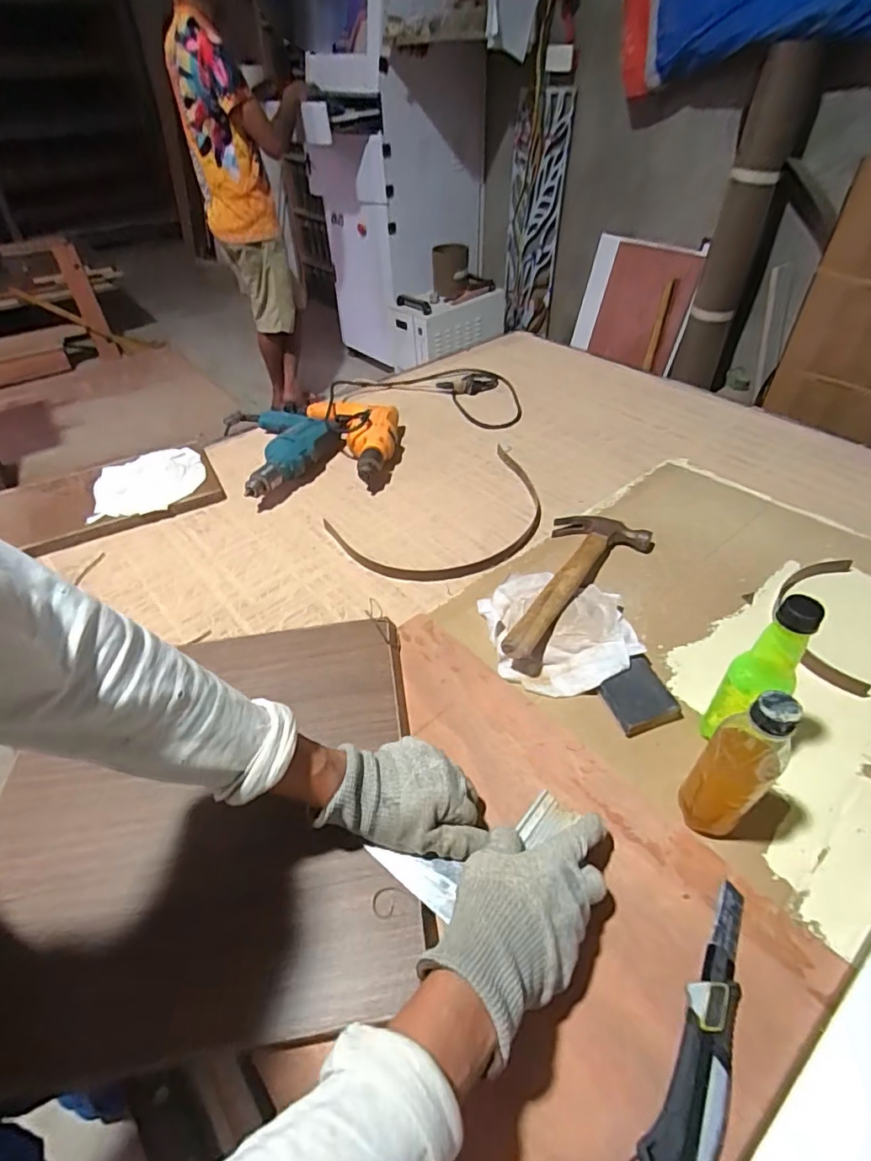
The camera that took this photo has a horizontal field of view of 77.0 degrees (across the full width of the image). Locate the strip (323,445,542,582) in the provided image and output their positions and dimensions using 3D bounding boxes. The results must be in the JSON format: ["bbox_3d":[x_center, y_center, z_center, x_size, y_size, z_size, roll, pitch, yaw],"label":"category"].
[{"bbox_3d":[0.034,-0.098,0.859,0.361,0.015,0.235,-25,48,-21],"label":"strip"}]

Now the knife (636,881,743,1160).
[{"bbox_3d":[0.190,0.315,0.386,0.039,0.016,0.208,21,49,23],"label":"knife"}]

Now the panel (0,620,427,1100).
[{"bbox_3d":[-0.211,0.197,0.503,0.362,0.016,0.380,-7,44,-4],"label":"panel"}]

